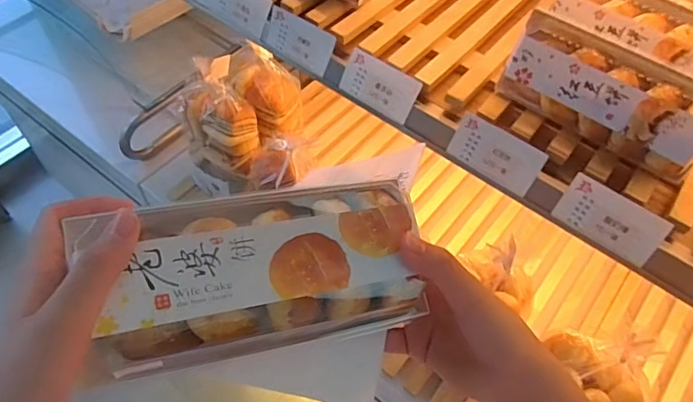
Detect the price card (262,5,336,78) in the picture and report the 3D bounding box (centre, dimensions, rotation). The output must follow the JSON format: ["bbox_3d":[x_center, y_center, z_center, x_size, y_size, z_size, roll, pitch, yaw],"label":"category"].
[{"bbox_3d":[-0.056,-0.184,0.598,0.093,0.049,0.004,32,30,17],"label":"price card"}]

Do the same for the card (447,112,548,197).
[{"bbox_3d":[0.147,-0.047,0.512,0.088,0.045,0.004,35,30,18],"label":"card"}]

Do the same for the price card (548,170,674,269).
[{"bbox_3d":[0.242,0.017,0.476,0.089,0.047,0.004,35,25,19],"label":"price card"}]

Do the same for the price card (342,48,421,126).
[{"bbox_3d":[0.036,-0.125,0.559,0.089,0.050,0.004,36,28,22],"label":"price card"}]

